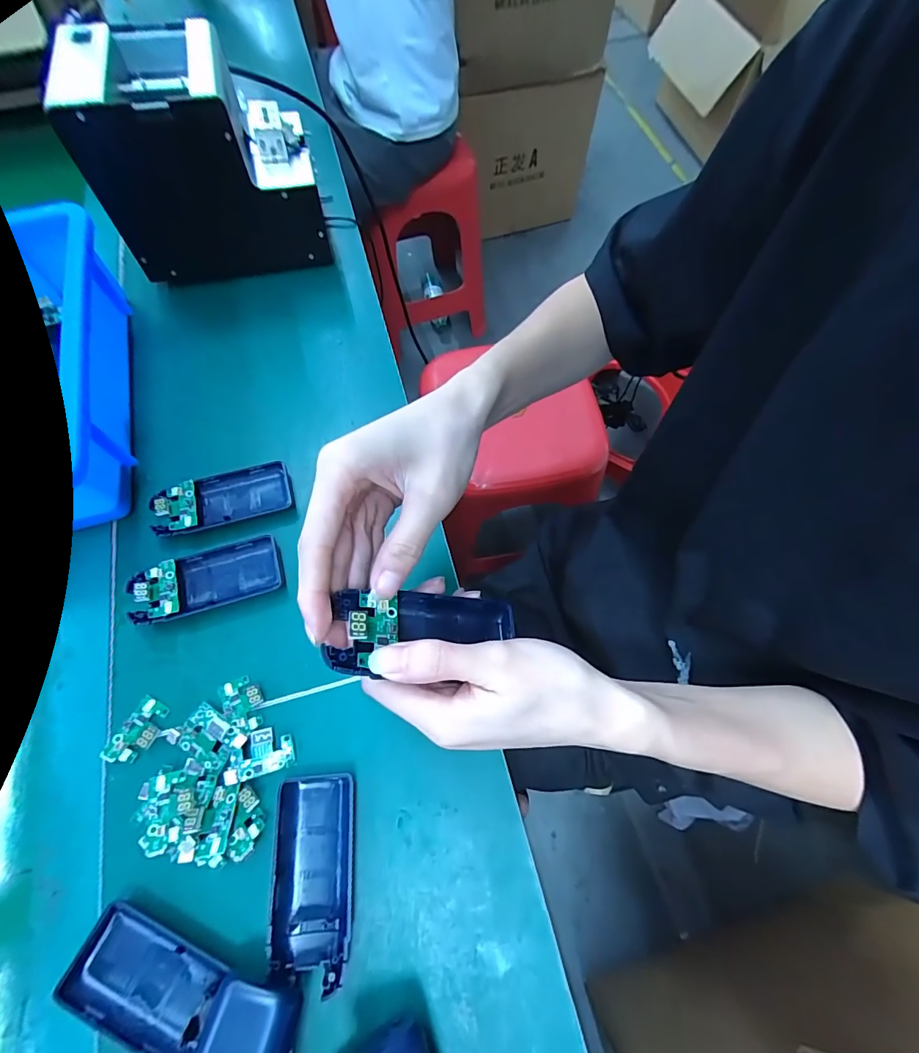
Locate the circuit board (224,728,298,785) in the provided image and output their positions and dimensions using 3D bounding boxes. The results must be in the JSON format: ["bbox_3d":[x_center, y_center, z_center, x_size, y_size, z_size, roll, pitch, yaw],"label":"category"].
[{"bbox_3d":[-0.127,0.143,0.281,0.039,0.009,0.026,-13,67,-6],"label":"circuit board"}]

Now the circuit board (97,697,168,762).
[{"bbox_3d":[-0.208,0.133,0.284,0.025,0.008,0.040,23,69,9],"label":"circuit board"}]

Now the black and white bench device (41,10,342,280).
[{"bbox_3d":[-0.228,-0.332,0.418,0.172,0.152,0.121,-11,67,-5],"label":"black and white bench device"}]

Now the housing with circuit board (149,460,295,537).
[{"bbox_3d":[-0.186,-0.022,0.349,0.099,0.022,0.045,-17,68,-7],"label":"housing with circuit board"}]

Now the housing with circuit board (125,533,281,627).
[{"bbox_3d":[-0.184,0.039,0.322,0.102,0.021,0.045,-17,68,-7],"label":"housing with circuit board"}]

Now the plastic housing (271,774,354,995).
[{"bbox_3d":[-0.086,0.202,0.258,0.045,0.010,0.098,-4,67,-2],"label":"plastic housing"}]

